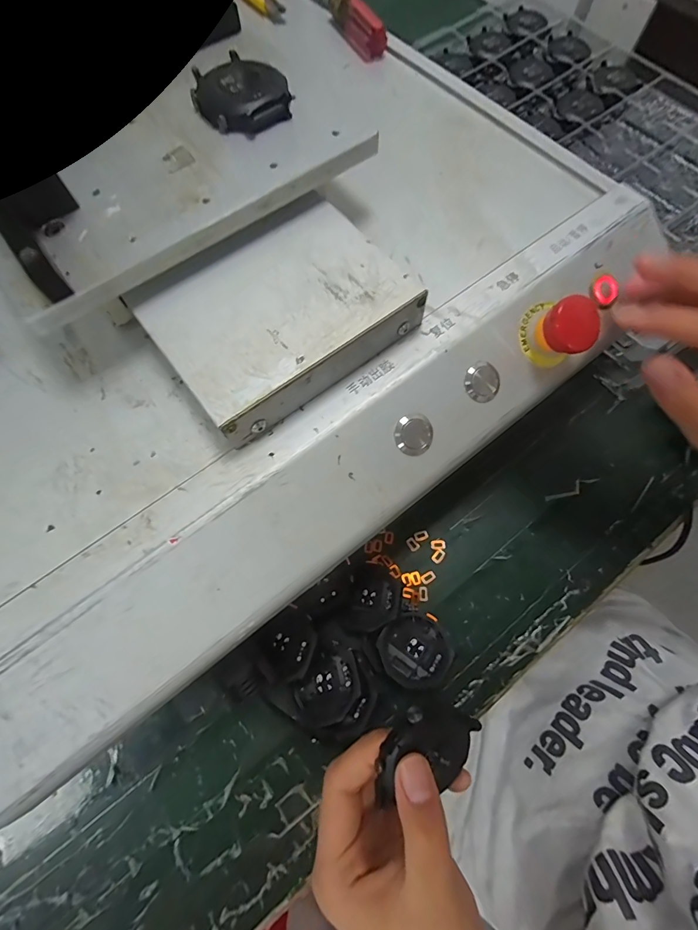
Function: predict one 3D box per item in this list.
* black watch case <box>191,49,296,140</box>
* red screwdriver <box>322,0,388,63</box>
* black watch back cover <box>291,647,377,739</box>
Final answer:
[{"bbox_3d":[-0.055,-0.198,0.205,0.046,0.014,0.042,-36,75,-12],"label":"black watch case"},{"bbox_3d":[-0.007,-0.363,0.302,0.018,0.020,0.120,-26,73,-9],"label":"red screwdriver"},{"bbox_3d":[-0.007,0.151,0.258,0.048,0.016,0.048,38,76,23],"label":"black watch back cover"}]

